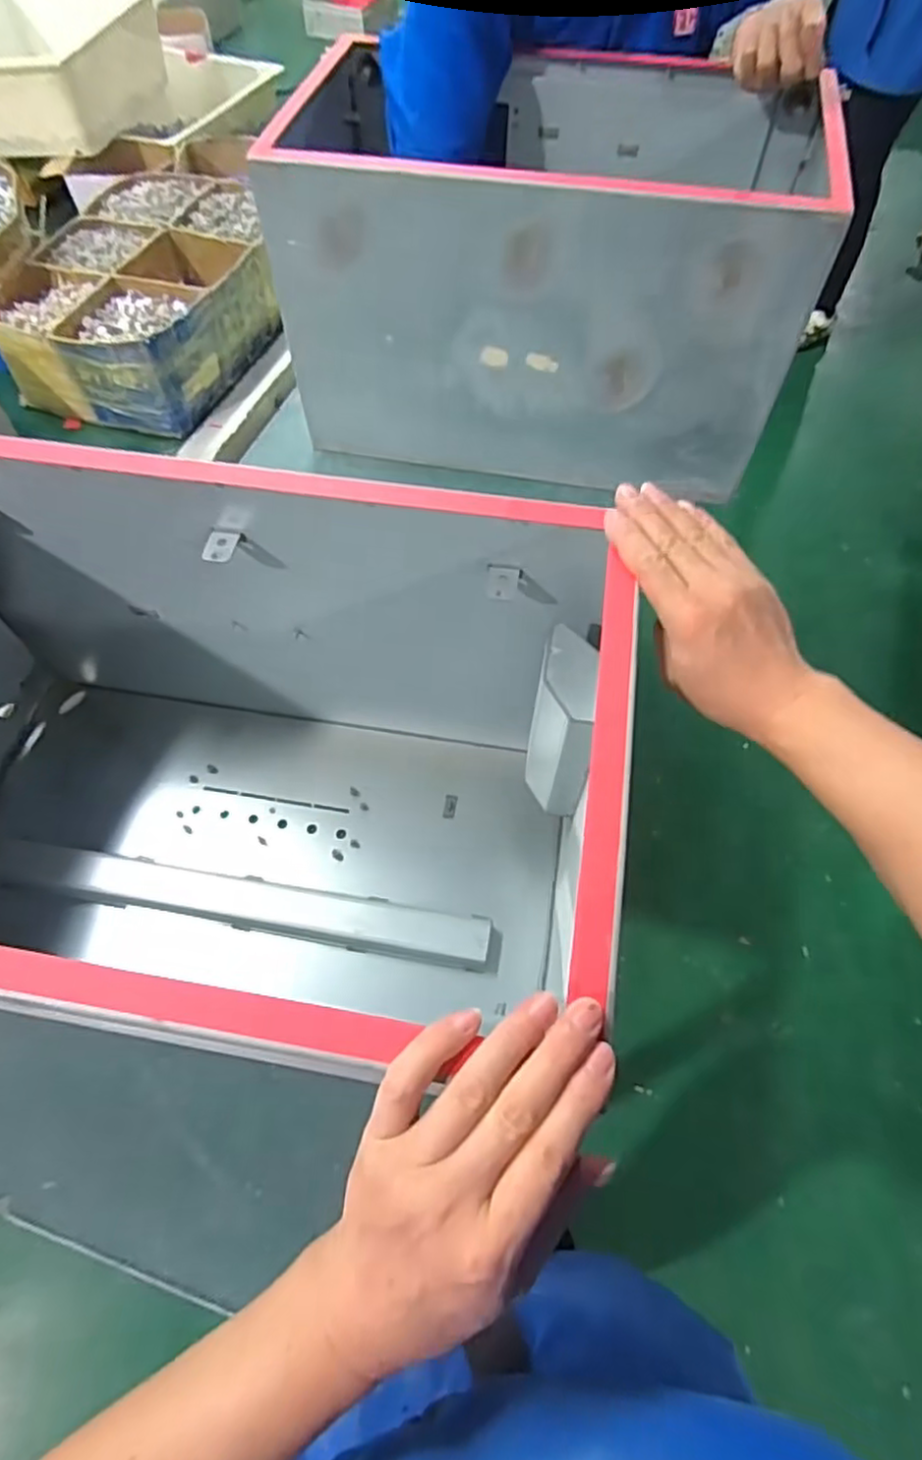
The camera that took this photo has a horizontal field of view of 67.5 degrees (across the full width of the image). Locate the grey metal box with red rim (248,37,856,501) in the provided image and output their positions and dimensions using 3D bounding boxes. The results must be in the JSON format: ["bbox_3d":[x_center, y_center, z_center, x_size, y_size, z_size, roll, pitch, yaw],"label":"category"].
[{"bbox_3d":[0.085,-0.526,0.796,0.548,0.302,0.318,11,62,7],"label":"grey metal box with red rim"}]

